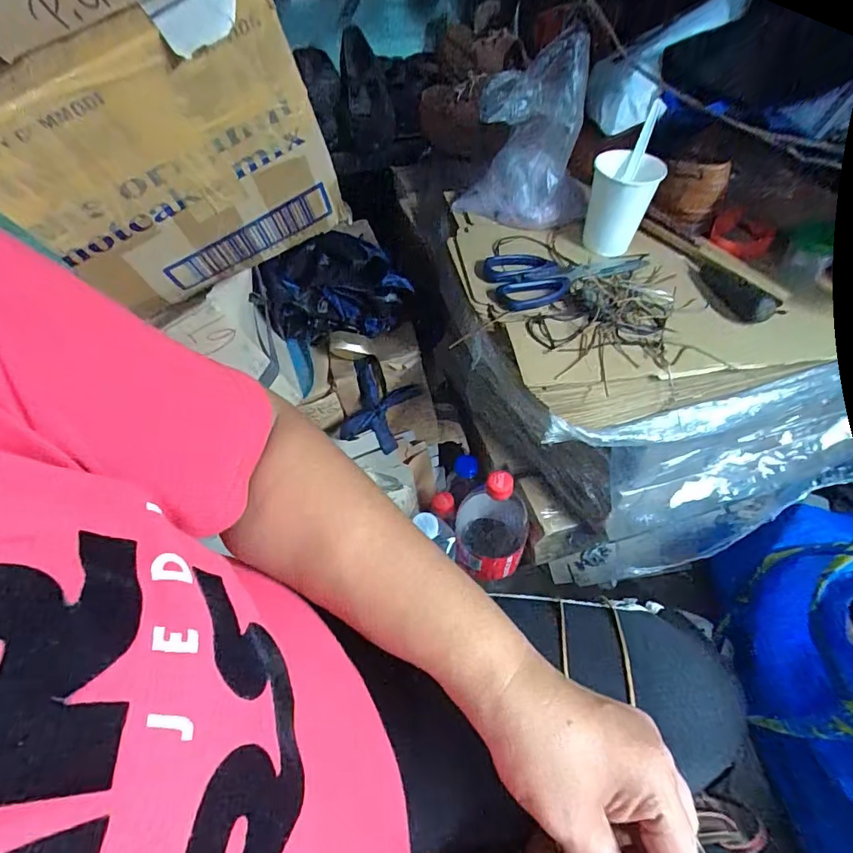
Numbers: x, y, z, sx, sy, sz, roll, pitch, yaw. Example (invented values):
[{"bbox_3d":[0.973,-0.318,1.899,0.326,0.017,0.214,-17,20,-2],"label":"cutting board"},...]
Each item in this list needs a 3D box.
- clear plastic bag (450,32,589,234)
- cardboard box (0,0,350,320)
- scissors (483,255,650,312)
[{"bbox_3d":[0.106,-0.310,0.532,0.132,0.166,0.079,28,57,23],"label":"clear plastic bag"},{"bbox_3d":[-0.188,-0.190,0.387,0.231,0.213,0.045,-30,67,-2],"label":"cardboard box"},{"bbox_3d":[0.151,-0.156,0.506,0.173,0.011,0.073,-5,50,-2],"label":"scissors"}]

